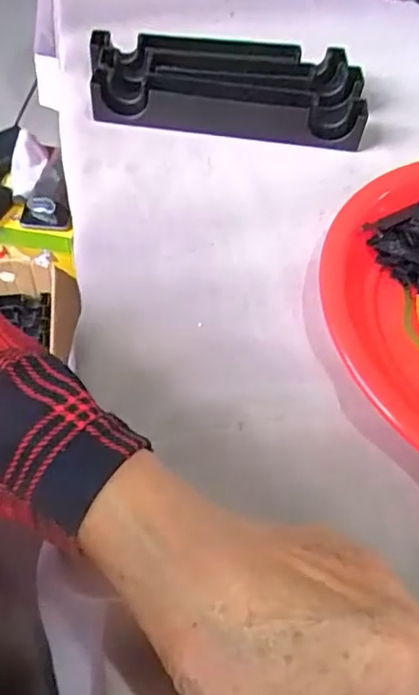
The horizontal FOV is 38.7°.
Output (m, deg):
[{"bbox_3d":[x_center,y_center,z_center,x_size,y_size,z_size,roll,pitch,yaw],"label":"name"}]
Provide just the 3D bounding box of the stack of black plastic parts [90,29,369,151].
[{"bbox_3d":[0.013,-0.203,0.462,0.208,0.031,0.095,6,55,-2],"label":"stack of black plastic parts"}]

